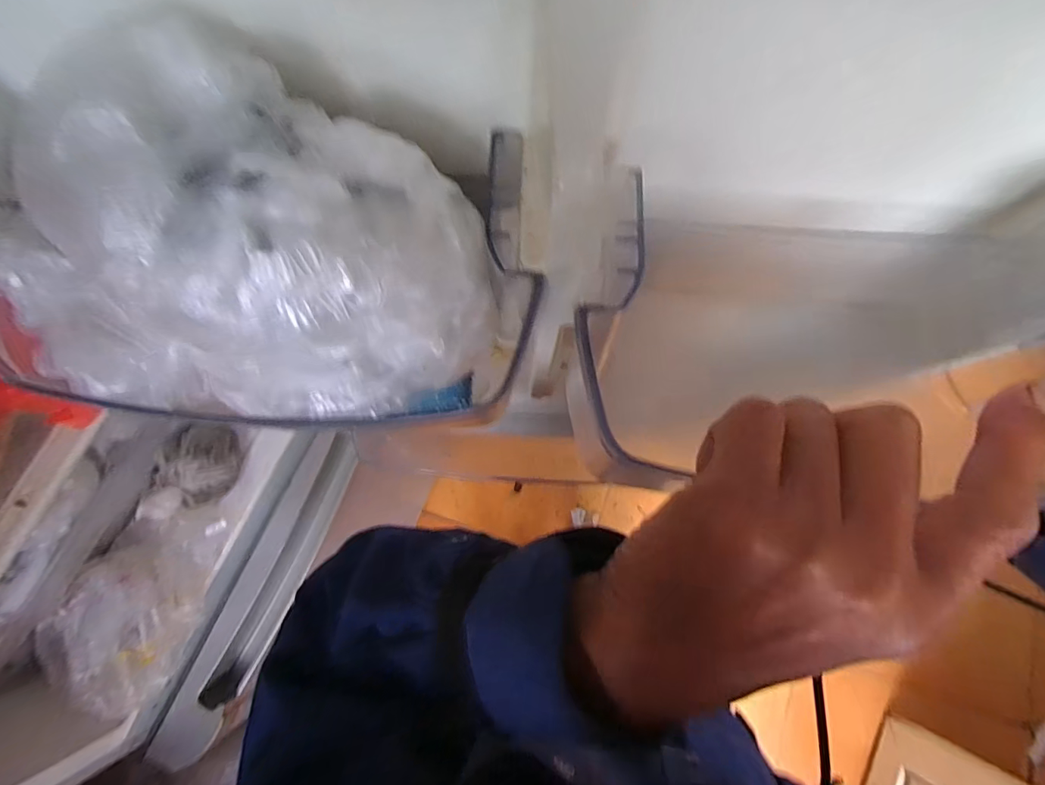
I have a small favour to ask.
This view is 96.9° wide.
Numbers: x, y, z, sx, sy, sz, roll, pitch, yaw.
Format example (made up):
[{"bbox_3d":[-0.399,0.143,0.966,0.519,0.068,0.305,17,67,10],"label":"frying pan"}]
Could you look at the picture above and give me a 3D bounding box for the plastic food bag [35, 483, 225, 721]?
[{"bbox_3d":[-0.442,0.240,0.542,0.105,0.095,0.237,23,77,6],"label":"plastic food bag"}]

